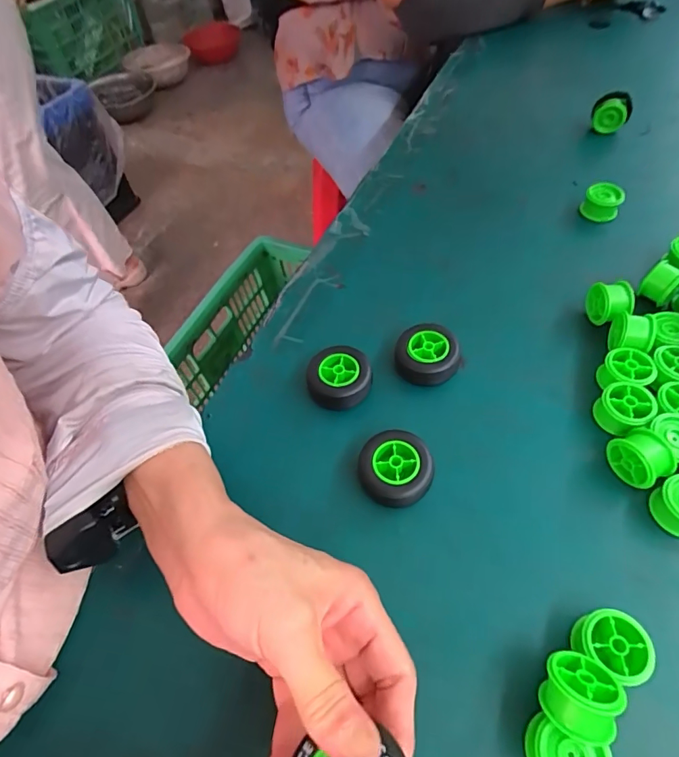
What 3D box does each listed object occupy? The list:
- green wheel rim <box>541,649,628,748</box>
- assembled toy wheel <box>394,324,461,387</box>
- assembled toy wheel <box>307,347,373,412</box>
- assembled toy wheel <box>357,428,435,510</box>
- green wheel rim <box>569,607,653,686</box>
[{"bbox_3d":[0.116,0.153,0.221,0.032,0.023,0.032,6,19,9],"label":"green wheel rim"},{"bbox_3d":[0.069,-0.016,0.362,0.048,0.029,0.044,-2,54,3],"label":"assembled toy wheel"},{"bbox_3d":[0.000,0.001,0.354,0.048,0.024,0.045,-2,54,3],"label":"assembled toy wheel"},{"bbox_3d":[0.038,0.064,0.312,0.047,0.032,0.045,-2,54,3],"label":"assembled toy wheel"},{"bbox_3d":[0.142,0.142,0.245,0.037,0.026,0.031,30,62,24],"label":"green wheel rim"}]

